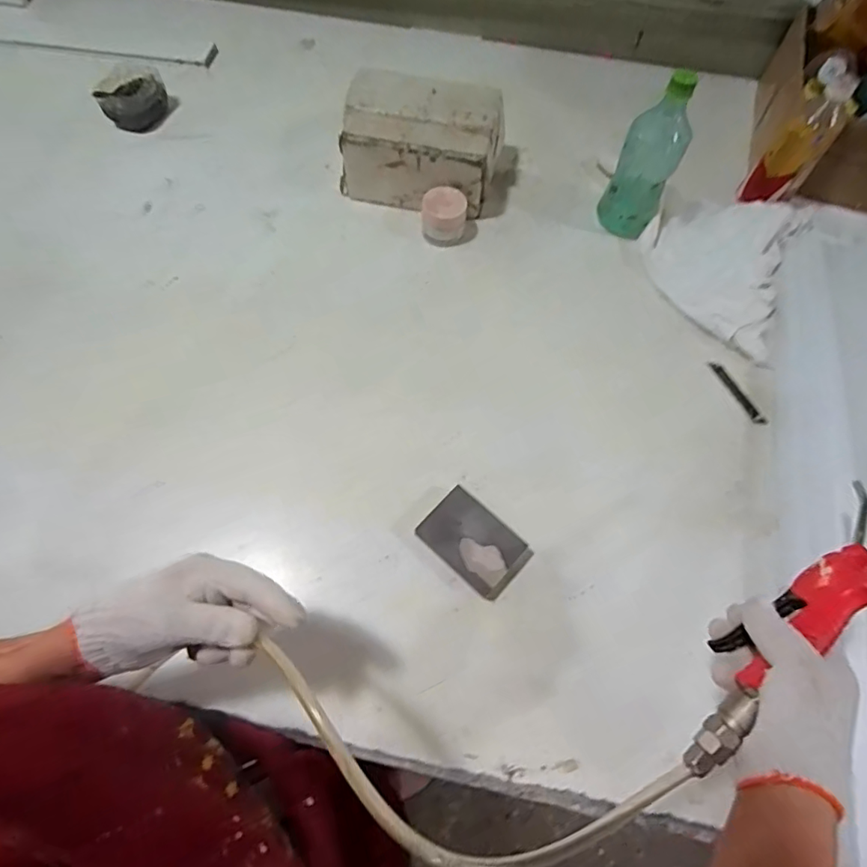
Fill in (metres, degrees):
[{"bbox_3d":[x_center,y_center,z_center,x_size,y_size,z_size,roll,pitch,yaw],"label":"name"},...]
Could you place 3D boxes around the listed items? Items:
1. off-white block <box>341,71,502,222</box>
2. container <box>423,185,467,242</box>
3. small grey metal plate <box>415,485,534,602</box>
[{"bbox_3d":[-0.015,-0.422,0.727,0.221,0.109,0.166,11,64,3],"label":"off-white block"},{"bbox_3d":[0.014,-0.313,0.698,0.059,0.055,0.056,1,64,-2],"label":"container"},{"bbox_3d":[0.042,0.115,0.514,0.105,0.026,0.068,40,69,16],"label":"small grey metal plate"}]

